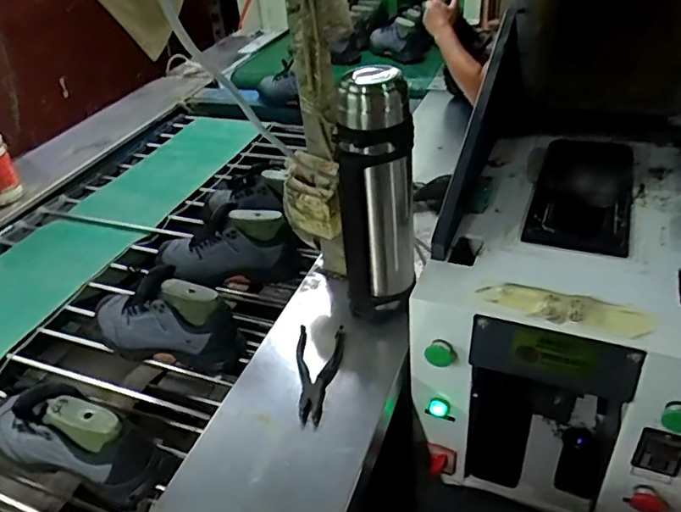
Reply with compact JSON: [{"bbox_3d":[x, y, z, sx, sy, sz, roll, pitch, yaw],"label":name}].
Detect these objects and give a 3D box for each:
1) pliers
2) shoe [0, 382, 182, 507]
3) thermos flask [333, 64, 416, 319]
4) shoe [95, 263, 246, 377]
[{"bbox_3d":[-0.035,0.176,0.853,0.076,0.016,0.188,-3,37,3],"label":"pliers"},{"bbox_3d":[-0.386,0.237,0.782,0.278,0.141,0.100,7,39,16],"label":"shoe"},{"bbox_3d":[0.058,-0.091,0.858,0.111,0.379,0.110,-2,37,4],"label":"thermos flask"},{"bbox_3d":[-0.307,0.101,0.949,0.289,0.137,0.097,9,39,18],"label":"shoe"}]

